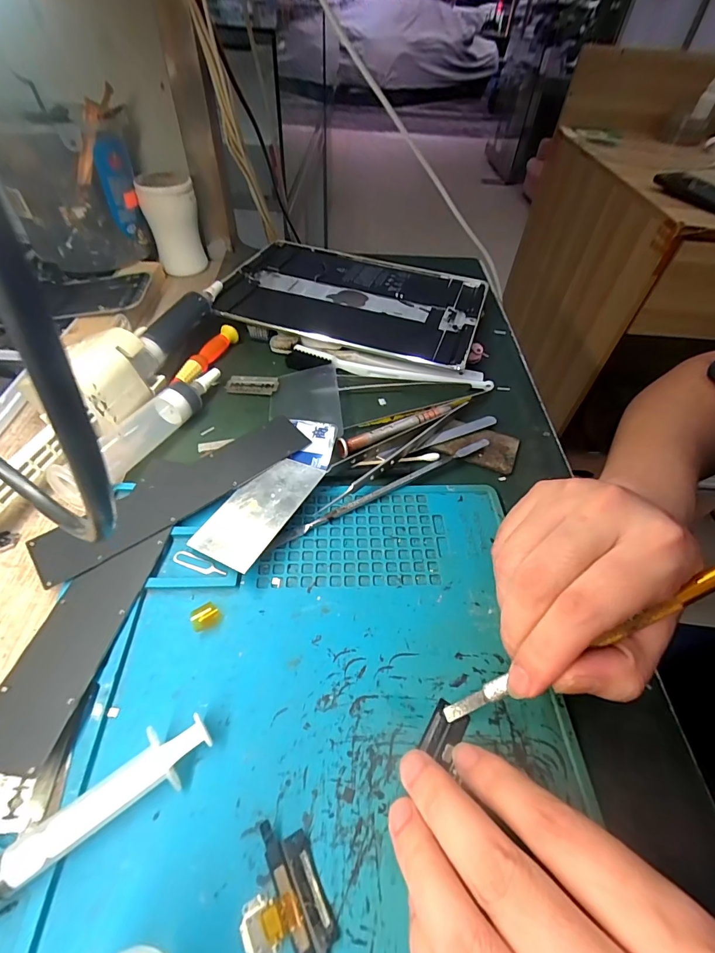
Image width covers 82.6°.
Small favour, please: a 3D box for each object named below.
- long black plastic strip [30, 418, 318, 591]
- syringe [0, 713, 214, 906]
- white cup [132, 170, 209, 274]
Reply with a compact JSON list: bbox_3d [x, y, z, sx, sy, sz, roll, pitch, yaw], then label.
[{"bbox_3d":[-0.108,0.005,0.253,0.163,0.006,0.042,-32,60,-26],"label":"long black plastic strip"},{"bbox_3d":[-0.101,0.125,0.154,0.088,0.019,0.024,-25,57,-22],"label":"syringe"},{"bbox_3d":[-0.191,-0.263,0.425,0.052,0.085,0.046,-17,55,-17],"label":"white cup"}]

